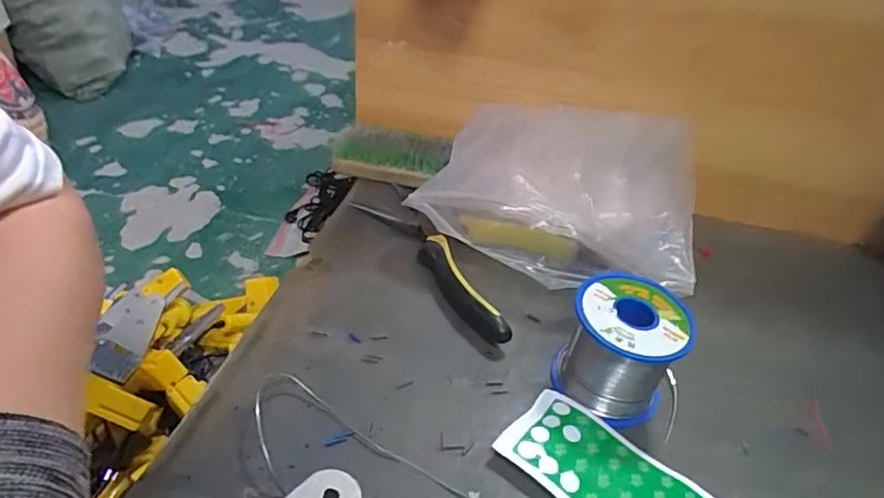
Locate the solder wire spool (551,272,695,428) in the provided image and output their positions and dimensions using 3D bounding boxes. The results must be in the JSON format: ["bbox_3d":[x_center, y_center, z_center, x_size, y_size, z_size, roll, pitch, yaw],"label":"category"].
[{"bbox_3d":[0.106,0.059,0.322,0.066,0.064,0.062,21,39,17],"label":"solder wire spool"}]

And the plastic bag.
[{"bbox_3d":[0.090,-0.042,0.419,0.201,0.101,0.135,14,38,8],"label":"plastic bag"}]

